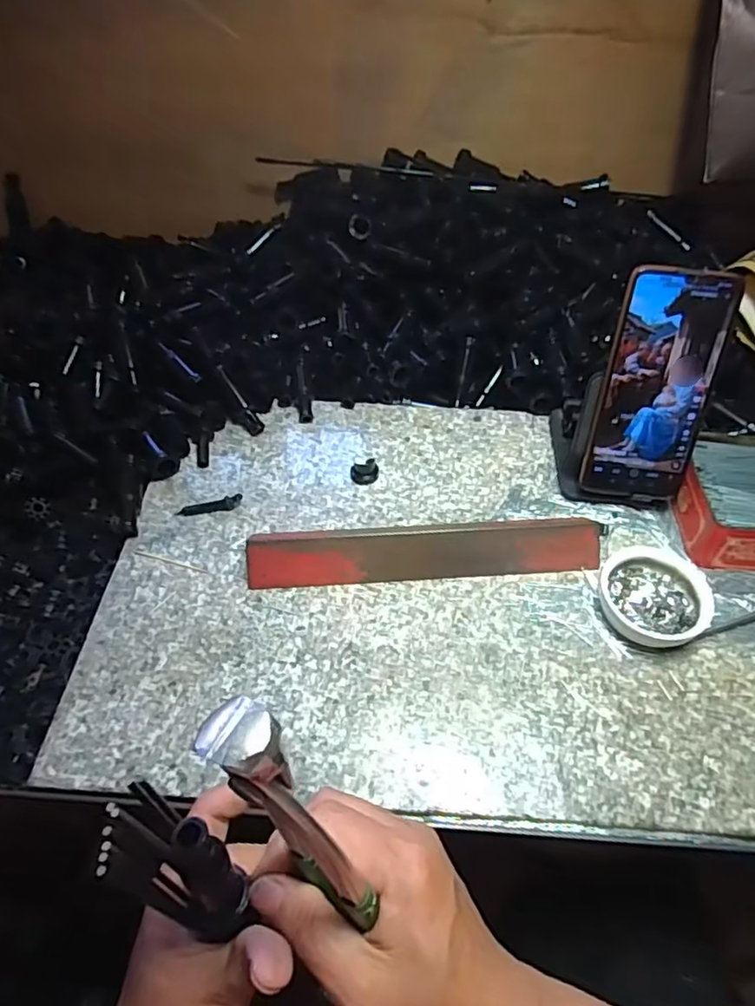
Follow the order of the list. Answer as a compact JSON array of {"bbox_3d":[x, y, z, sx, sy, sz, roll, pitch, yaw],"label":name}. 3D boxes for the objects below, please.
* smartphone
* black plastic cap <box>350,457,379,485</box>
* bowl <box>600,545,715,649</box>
[{"bbox_3d":[0.205,-0.082,0.442,0.078,0.167,0.008,4,25,0],"label":"smartphone"},{"bbox_3d":[-0.011,-0.027,0.504,0.022,0.014,0.019,10,51,8],"label":"black plastic cap"},{"bbox_3d":[0.191,0.066,0.421,0.070,0.028,0.071,0,50,0],"label":"bowl"}]

